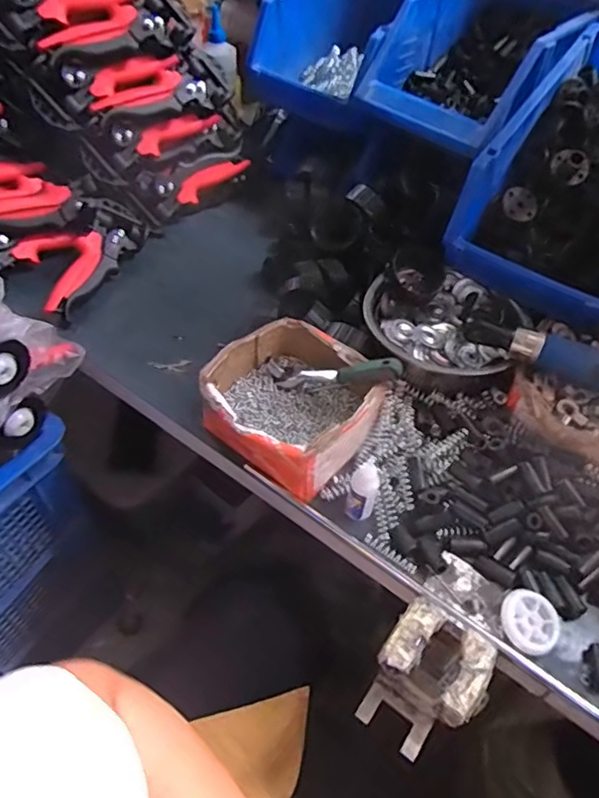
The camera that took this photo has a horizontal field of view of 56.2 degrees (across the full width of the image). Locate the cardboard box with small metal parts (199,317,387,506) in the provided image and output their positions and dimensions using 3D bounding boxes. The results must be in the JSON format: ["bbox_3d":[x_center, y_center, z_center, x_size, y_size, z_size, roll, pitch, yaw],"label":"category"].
[{"bbox_3d":[-0.005,0.001,0.578,0.156,0.069,0.164,31,53,21],"label":"cardboard box with small metal parts"}]

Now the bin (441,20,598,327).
[{"bbox_3d":[0.344,-0.275,0.654,0.200,0.150,0.368,34,75,16],"label":"bin"}]

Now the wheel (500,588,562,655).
[{"bbox_3d":[0.190,0.182,0.461,0.046,0.013,0.048,2,48,-3],"label":"wheel"}]

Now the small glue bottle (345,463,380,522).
[{"bbox_3d":[0.059,0.087,0.517,0.025,0.066,0.021,13,49,7],"label":"small glue bottle"}]

